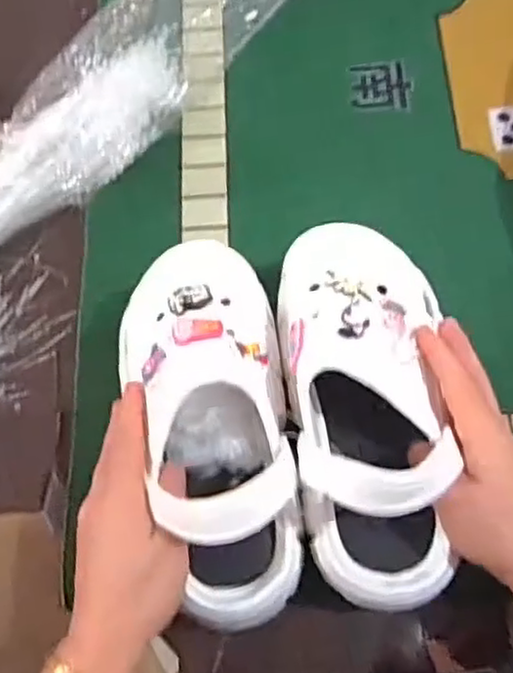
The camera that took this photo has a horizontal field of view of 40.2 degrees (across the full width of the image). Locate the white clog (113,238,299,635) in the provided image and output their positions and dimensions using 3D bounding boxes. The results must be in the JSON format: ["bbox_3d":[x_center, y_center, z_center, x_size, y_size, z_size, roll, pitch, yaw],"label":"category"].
[{"bbox_3d":[-0.027,0.052,0.444,0.099,0.092,0.239,-11,69,-3],"label":"white clog"}]

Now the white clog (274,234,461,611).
[{"bbox_3d":[0.070,0.029,0.423,0.097,0.082,0.242,-4,67,-1],"label":"white clog"}]

